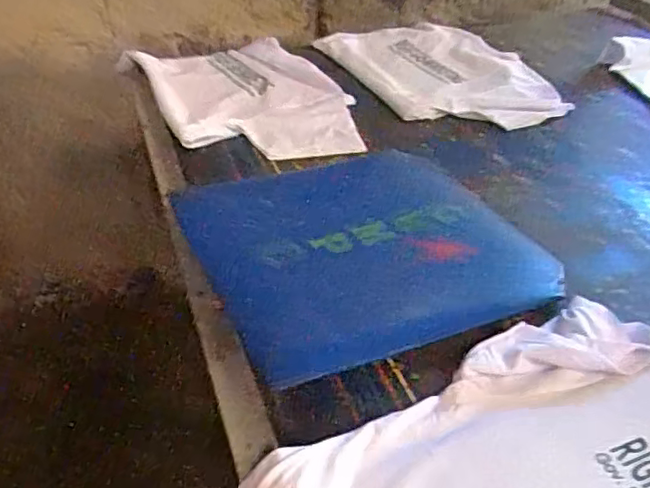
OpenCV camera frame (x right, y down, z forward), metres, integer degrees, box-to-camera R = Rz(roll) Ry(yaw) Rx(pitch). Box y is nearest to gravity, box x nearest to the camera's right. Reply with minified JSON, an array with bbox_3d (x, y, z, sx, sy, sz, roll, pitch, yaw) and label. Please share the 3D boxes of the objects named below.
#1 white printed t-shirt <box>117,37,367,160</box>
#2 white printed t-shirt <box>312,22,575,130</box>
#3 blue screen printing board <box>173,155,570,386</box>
[{"bbox_3d":[-0.149,-0.286,1.203,0.343,0.061,0.540,-17,40,-22],"label":"white printed t-shirt"},{"bbox_3d":[0.234,-0.379,1.314,0.368,0.037,0.558,-14,39,-19],"label":"white printed t-shirt"},{"bbox_3d":[0.046,-0.012,0.836,0.406,0.040,0.426,-18,40,-18],"label":"blue screen printing board"}]

